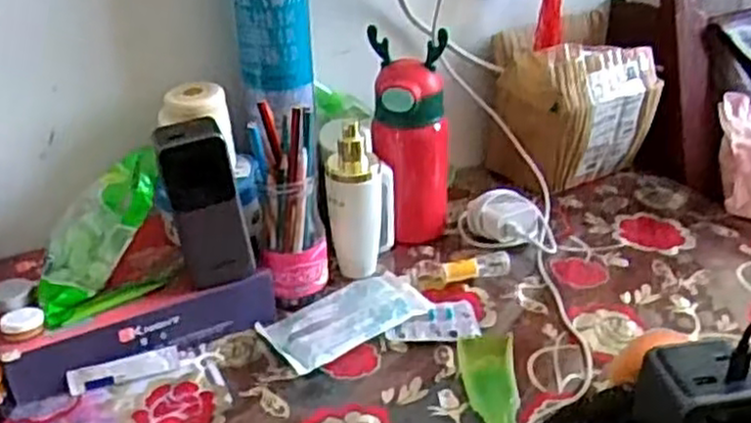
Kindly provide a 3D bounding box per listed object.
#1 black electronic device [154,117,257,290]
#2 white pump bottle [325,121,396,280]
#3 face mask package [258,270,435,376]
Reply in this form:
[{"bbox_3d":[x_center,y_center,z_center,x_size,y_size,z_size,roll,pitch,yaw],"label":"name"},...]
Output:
[{"bbox_3d":[-0.137,-0.005,0.618,0.052,0.134,0.027,-15,26,-13],"label":"black electronic device"},{"bbox_3d":[-0.013,-0.012,0.704,0.061,0.136,0.061,-1,30,1],"label":"white pump bottle"},{"bbox_3d":[-0.025,0.090,0.656,0.139,0.015,0.072,-21,35,-30],"label":"face mask package"}]

